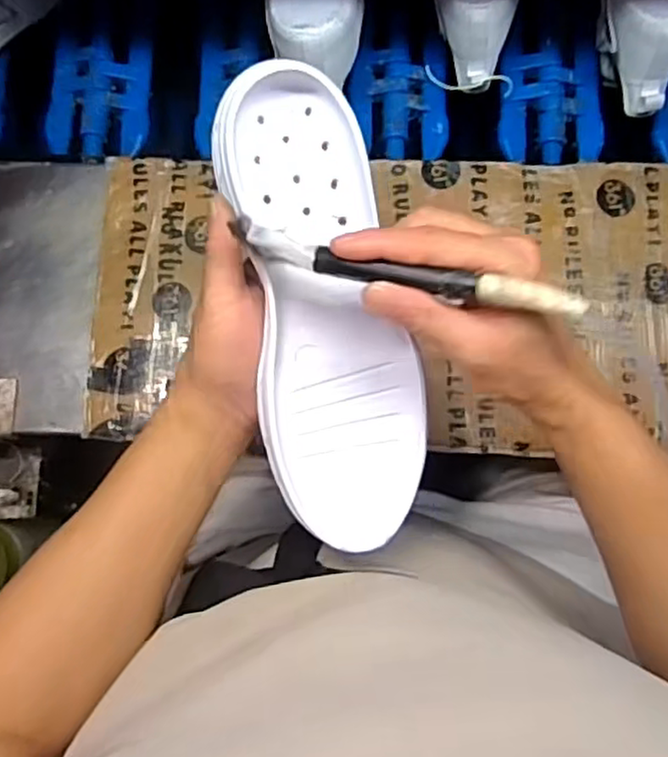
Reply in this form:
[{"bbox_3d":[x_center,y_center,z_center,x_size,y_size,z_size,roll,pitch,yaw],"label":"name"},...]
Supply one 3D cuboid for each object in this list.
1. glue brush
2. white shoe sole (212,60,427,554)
[{"bbox_3d":[0.033,-0.053,0.332,0.172,0.015,0.016,14,83,16],"label":"glue brush"},{"bbox_3d":[-0.005,-0.039,0.393,0.091,0.029,0.266,-10,91,1],"label":"white shoe sole"}]

